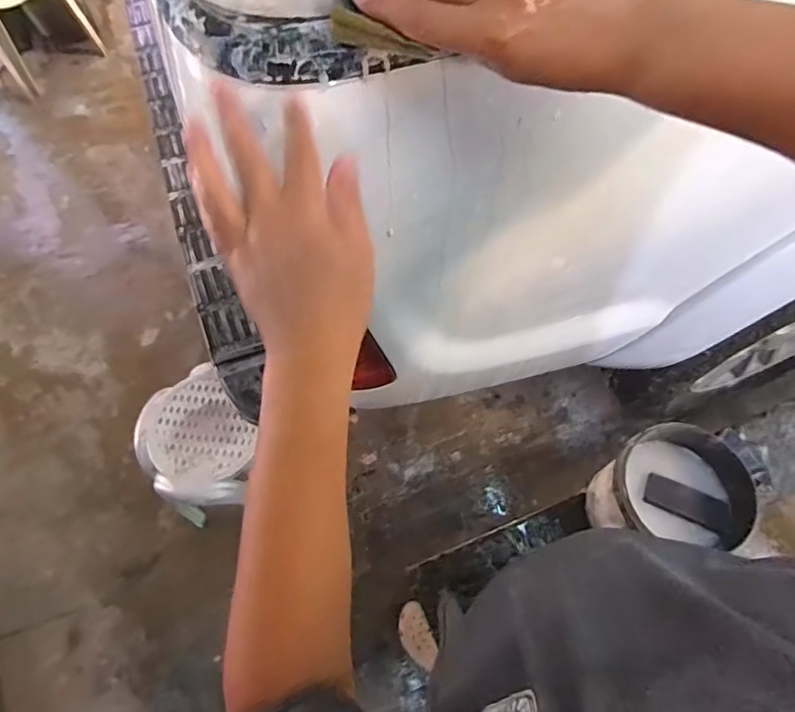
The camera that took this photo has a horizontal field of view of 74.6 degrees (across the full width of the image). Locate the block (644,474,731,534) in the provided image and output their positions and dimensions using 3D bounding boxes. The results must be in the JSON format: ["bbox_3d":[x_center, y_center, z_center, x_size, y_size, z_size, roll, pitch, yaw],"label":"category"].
[{"bbox_3d":[0.526,0.266,0.949,0.141,0.014,0.059,22,82,16],"label":"block"}]

